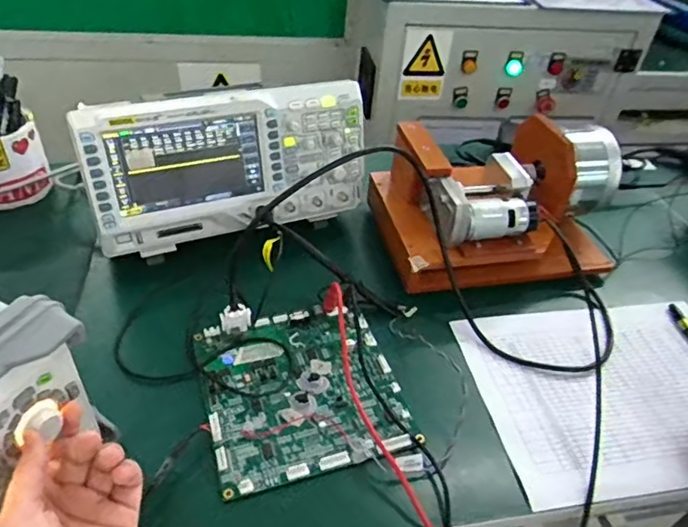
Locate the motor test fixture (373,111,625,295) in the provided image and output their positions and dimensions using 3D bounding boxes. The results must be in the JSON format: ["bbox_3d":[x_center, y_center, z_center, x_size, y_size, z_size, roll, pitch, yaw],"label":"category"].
[{"bbox_3d":[0.193,-0.084,0.670,0.269,0.144,0.202,-4,43,-12],"label":"motor test fixture"}]

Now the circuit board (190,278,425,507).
[{"bbox_3d":[-0.041,0.107,0.516,0.179,0.036,0.189,-10,44,-17],"label":"circuit board"}]

